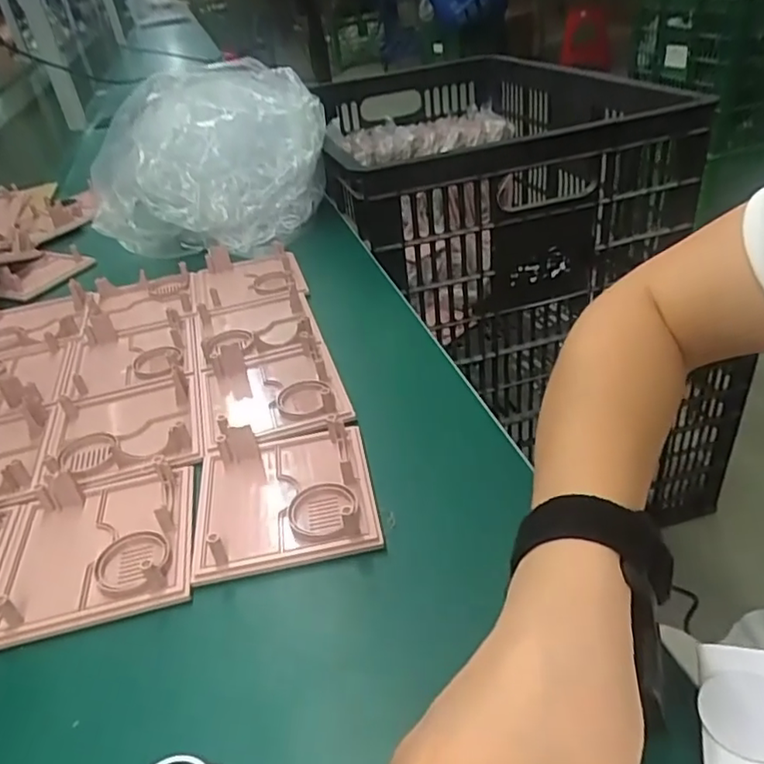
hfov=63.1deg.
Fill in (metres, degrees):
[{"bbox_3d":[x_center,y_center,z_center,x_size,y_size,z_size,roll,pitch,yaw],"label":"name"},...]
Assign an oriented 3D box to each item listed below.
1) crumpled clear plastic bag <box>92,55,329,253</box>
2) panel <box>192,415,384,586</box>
[{"bbox_3d":[-0.207,-0.254,0.727,0.276,0.169,0.186,-8,35,0],"label":"crumpled clear plastic bag"},{"bbox_3d":[-0.061,0.064,0.384,0.105,0.025,0.107,-11,35,-4],"label":"panel"}]

